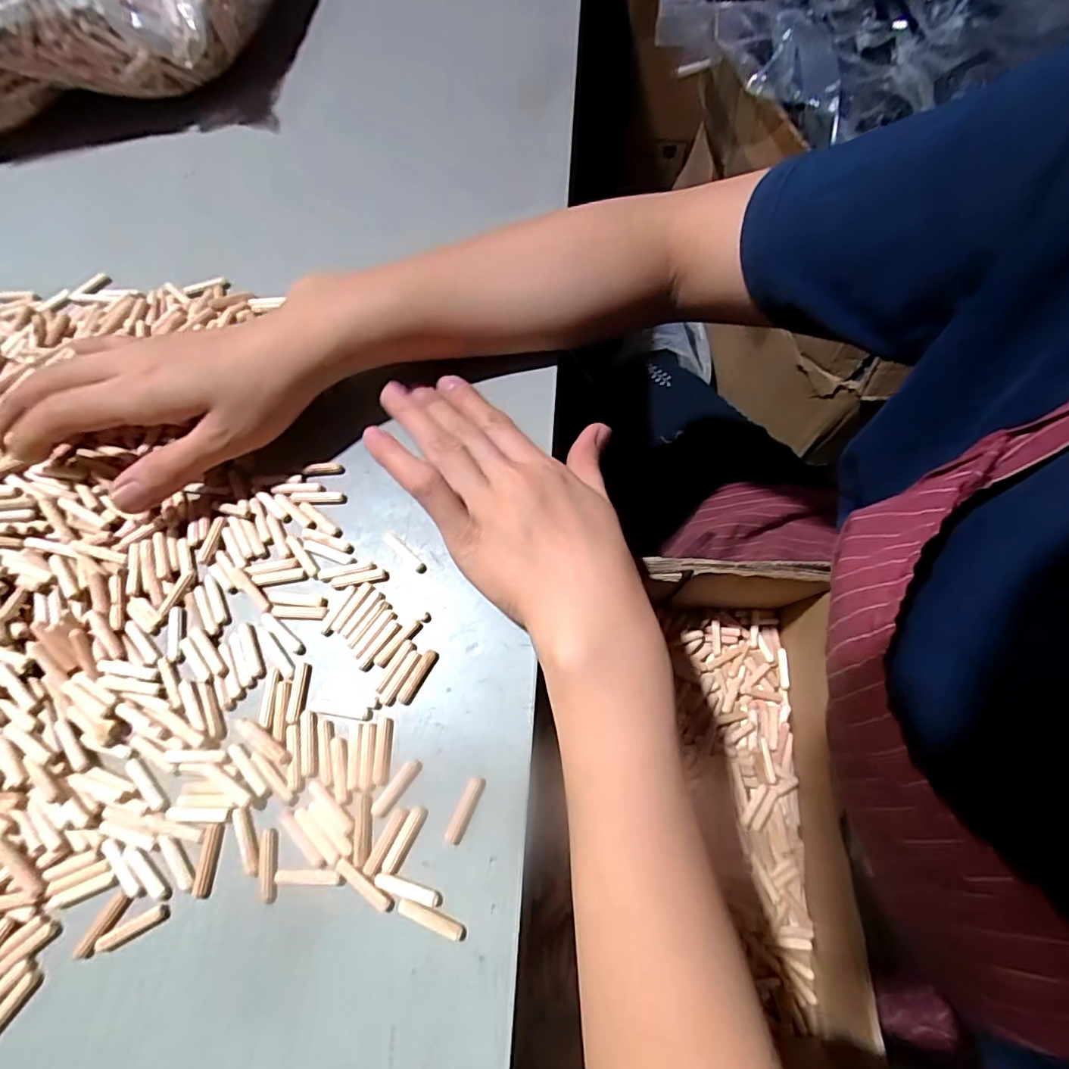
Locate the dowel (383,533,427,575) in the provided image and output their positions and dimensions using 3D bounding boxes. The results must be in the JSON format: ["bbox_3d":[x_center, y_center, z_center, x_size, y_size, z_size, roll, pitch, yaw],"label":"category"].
[{"bbox_3d":[-0.072,0.009,0.291,0.032,0.004,0.006,40,75,16],"label":"dowel"}]

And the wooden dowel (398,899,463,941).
[{"bbox_3d":[-0.045,0.167,0.229,0.030,0.006,0.006,19,70,10],"label":"wooden dowel"}]

